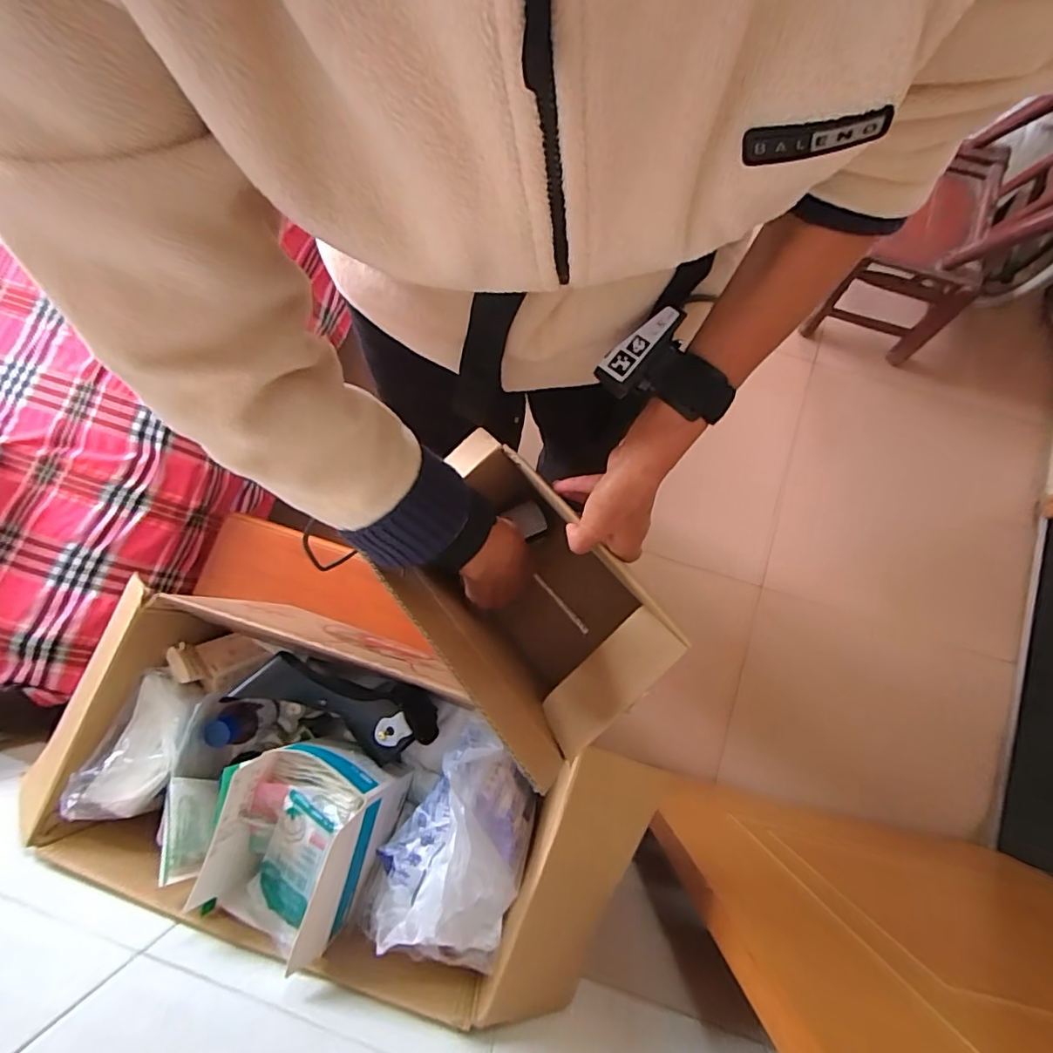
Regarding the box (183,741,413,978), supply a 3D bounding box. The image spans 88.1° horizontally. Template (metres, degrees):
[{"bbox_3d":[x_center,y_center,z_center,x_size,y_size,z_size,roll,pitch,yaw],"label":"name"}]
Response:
[{"bbox_3d":[-0.219,0.301,0.531,0.138,0.120,0.156,20,80,5],"label":"box"}]

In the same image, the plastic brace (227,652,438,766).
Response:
[{"bbox_3d":[-0.194,0.189,0.587,0.201,0.066,0.081,24,80,6],"label":"plastic brace"}]

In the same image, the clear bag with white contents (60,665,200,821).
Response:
[{"bbox_3d":[-0.392,0.221,0.554,0.076,0.055,0.138,27,65,-19],"label":"clear bag with white contents"}]

